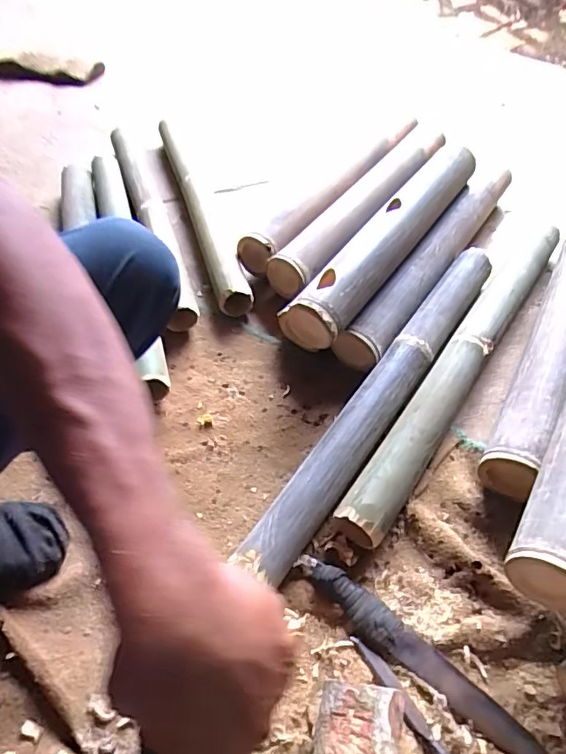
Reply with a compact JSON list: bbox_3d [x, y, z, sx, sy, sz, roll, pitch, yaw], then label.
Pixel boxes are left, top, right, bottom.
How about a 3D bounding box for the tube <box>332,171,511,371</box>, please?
[{"bbox_3d":[0.267,-0.209,0.845,0.071,0.068,0.540,31,59,25],"label":"tube"}]

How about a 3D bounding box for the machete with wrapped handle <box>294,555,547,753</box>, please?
[{"bbox_3d":[0.128,0.274,0.508,0.278,0.021,0.039,33,60,26],"label":"machete with wrapped handle"}]

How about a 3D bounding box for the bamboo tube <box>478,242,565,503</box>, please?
[{"bbox_3d":[0.386,-0.054,0.719,0.071,0.064,0.500,23,56,21],"label":"bamboo tube"}]

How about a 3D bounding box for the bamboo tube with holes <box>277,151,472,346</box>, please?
[{"bbox_3d":[0.154,-0.218,0.800,0.113,0.098,0.468,27,58,23],"label":"bamboo tube with holes"}]

